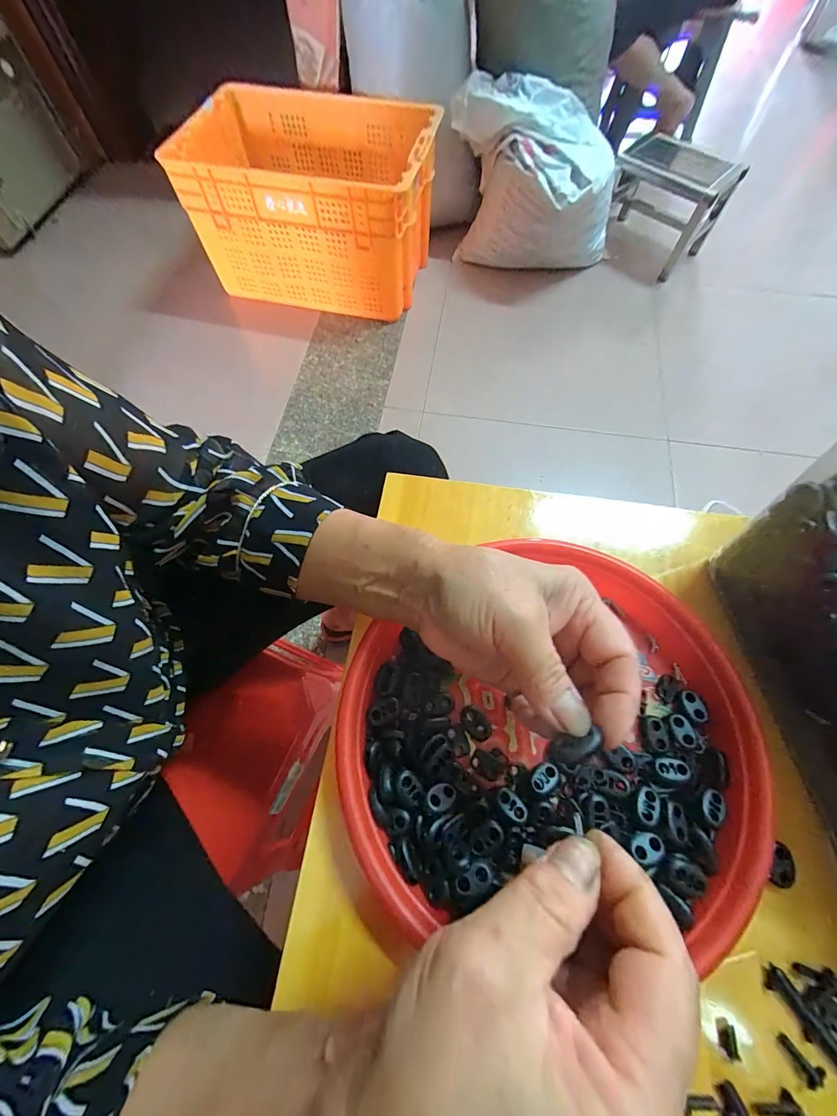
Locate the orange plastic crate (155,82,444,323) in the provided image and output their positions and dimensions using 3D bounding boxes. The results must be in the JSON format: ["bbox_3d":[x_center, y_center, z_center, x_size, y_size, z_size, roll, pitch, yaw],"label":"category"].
[{"bbox_3d":[-0.259,-0.940,1.069,0.579,0.333,0.439,16,68,6],"label":"orange plastic crate"}]

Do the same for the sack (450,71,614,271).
[{"bbox_3d":[0.325,-1.031,1.109,0.417,0.354,0.303,35,72,13],"label":"sack"}]

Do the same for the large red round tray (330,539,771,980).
[{"bbox_3d":[0.070,0.092,0.237,0.230,0.031,0.208,1,67,0],"label":"large red round tray"}]

